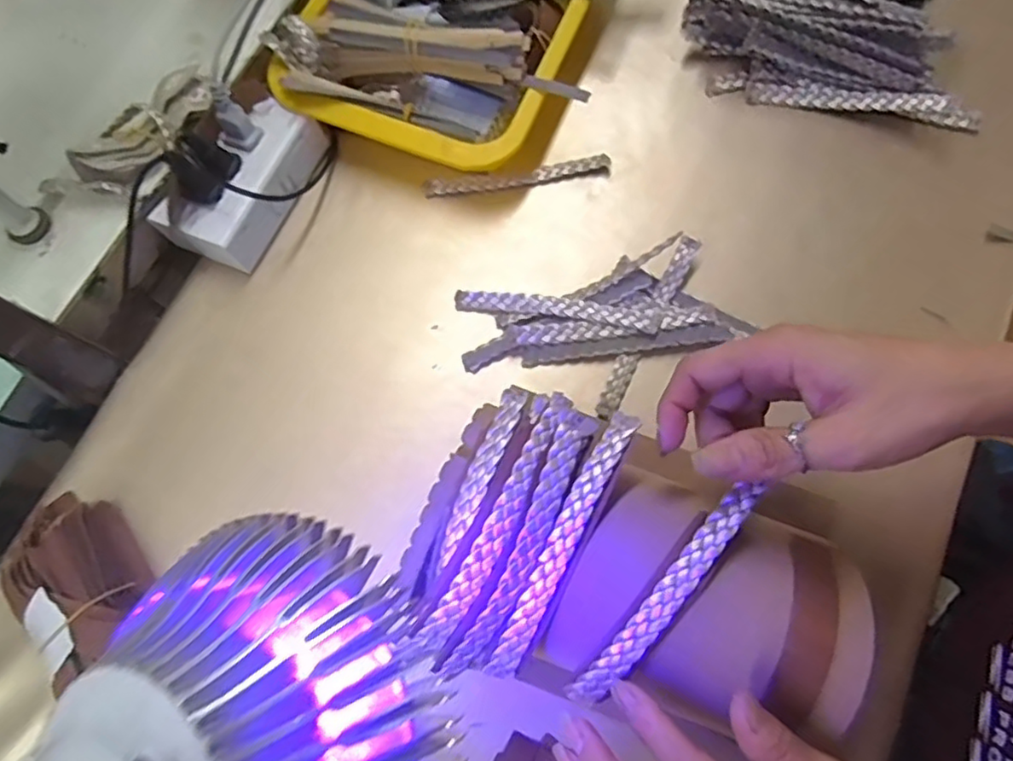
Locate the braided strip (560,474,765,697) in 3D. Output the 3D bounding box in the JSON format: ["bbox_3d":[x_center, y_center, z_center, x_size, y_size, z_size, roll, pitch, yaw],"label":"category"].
[{"bbox_3d":[0.069,0.094,0.281,0.013,0.015,0.123,39,91,10],"label":"braided strip"}]

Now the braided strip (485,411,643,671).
[{"bbox_3d":[0.026,0.073,0.293,0.014,0.021,0.130,27,77,11],"label":"braided strip"}]

